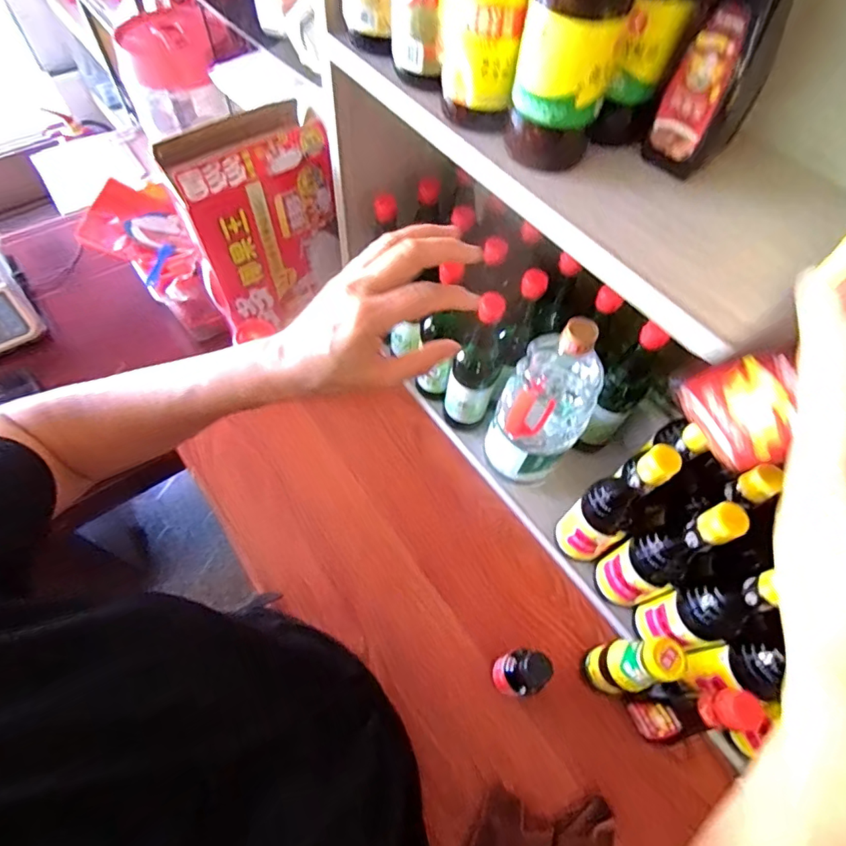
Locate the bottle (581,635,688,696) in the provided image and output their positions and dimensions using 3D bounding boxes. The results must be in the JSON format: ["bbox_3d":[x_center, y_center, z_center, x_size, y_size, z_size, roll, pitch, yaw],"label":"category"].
[{"bbox_3d":[0.222,0.272,0.545,0.048,0.184,0.053,-6,61,-7],"label":"bottle"}]

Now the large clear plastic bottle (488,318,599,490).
[{"bbox_3d":[0.146,-0.022,0.602,0.108,0.254,0.091,29,63,13],"label":"large clear plastic bottle"}]

